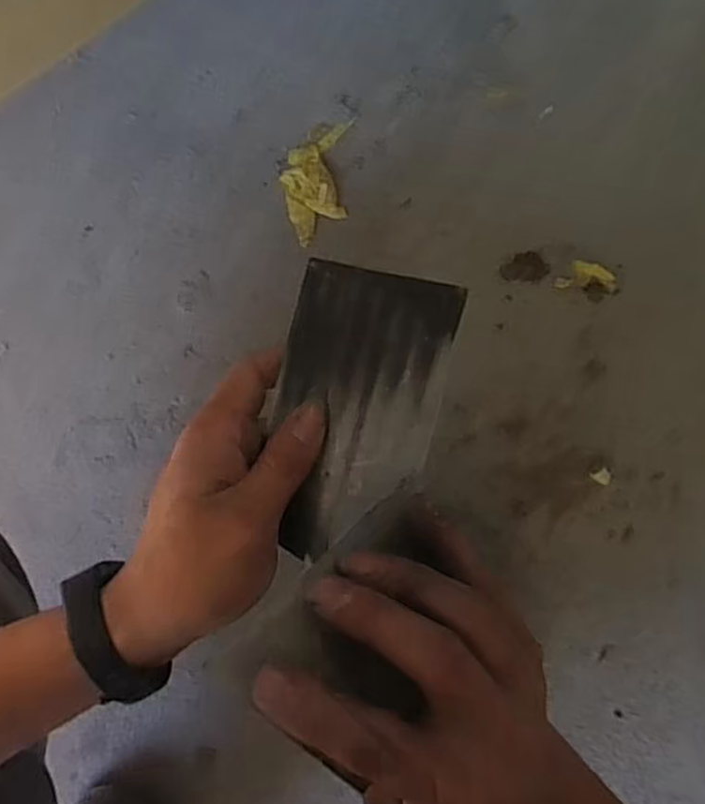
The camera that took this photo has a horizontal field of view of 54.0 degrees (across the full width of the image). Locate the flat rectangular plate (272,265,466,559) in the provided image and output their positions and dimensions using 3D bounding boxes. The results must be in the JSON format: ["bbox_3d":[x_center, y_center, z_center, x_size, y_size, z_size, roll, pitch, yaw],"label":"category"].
[{"bbox_3d":[0.000,0.004,0.309,0.072,0.004,0.128,13,85,8],"label":"flat rectangular plate"}]

